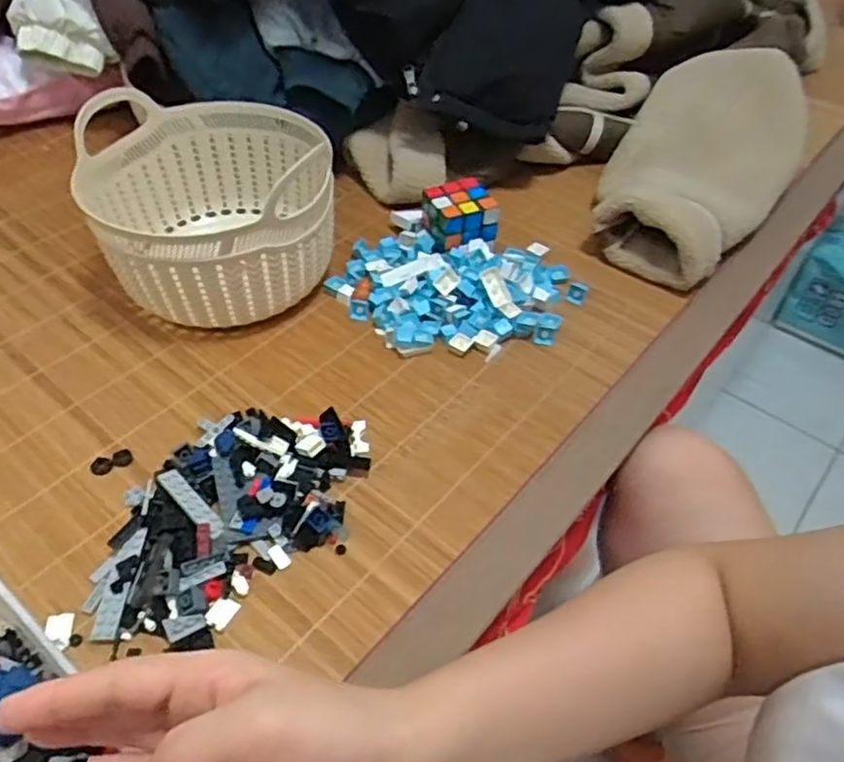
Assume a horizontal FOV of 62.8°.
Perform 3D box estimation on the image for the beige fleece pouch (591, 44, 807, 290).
[{"bbox_3d":[0.330,-0.268,0.800,0.177,0.090,0.424,27,53,20],"label":"beige fleece pouch"}]

